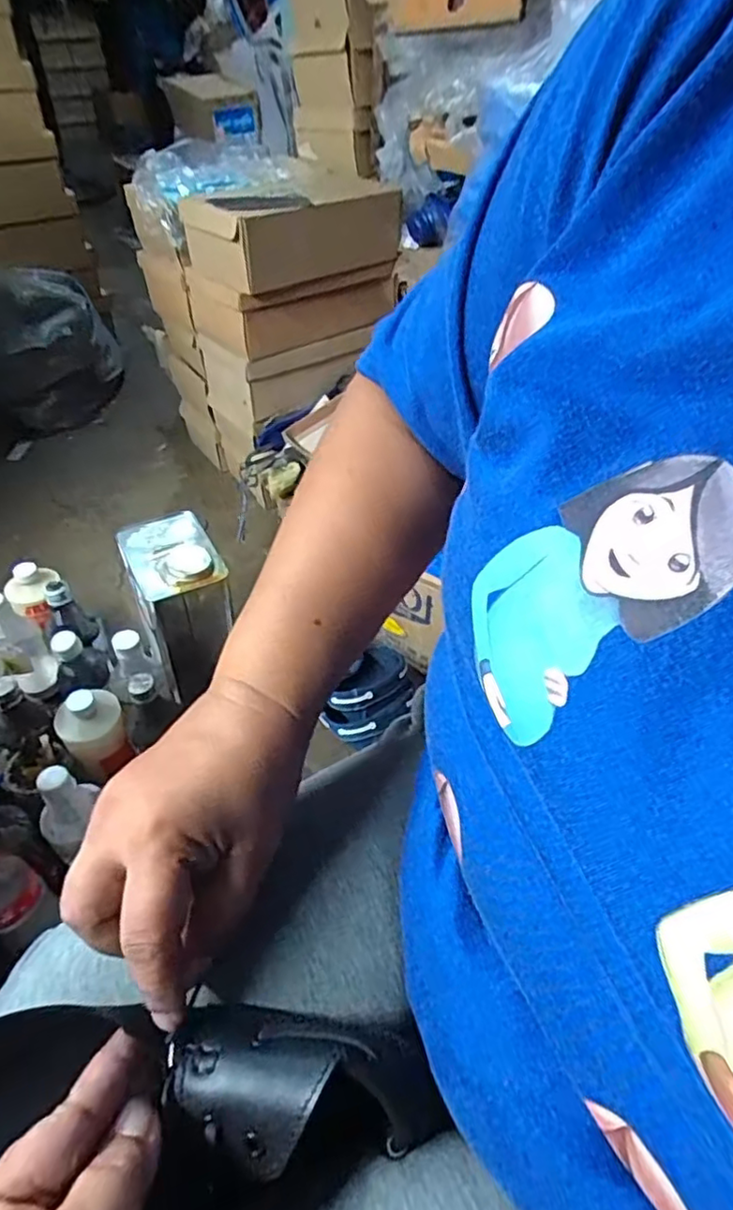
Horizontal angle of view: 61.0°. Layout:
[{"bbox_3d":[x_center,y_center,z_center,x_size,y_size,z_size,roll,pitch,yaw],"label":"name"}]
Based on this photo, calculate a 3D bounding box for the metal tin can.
[{"bbox_3d":[-0.258,0.011,0.874,0.109,0.233,0.143,-21,50,-22],"label":"metal tin can"}]

